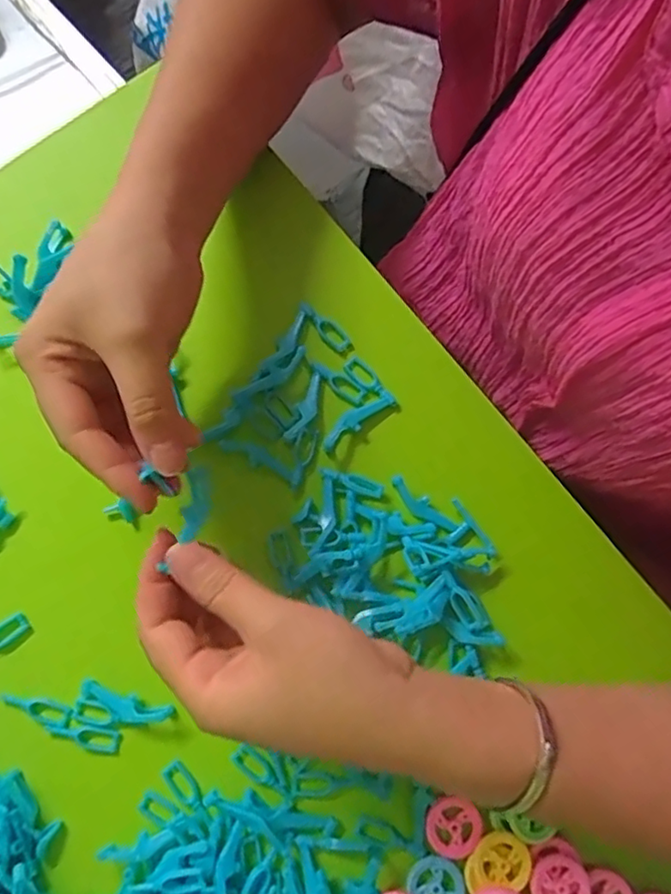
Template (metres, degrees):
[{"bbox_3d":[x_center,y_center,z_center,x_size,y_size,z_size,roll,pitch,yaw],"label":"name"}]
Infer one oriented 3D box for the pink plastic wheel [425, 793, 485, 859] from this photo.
[{"bbox_3d":[0.061,0.200,0.315,0.027,0.005,0.028,0,81,0],"label":"pink plastic wheel"}]

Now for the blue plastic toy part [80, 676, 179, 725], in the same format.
[{"bbox_3d":[-0.113,0.140,0.322,0.051,0.008,0.016,17,81,2],"label":"blue plastic toy part"}]

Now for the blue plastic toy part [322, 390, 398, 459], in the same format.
[{"bbox_3d":[0.013,-0.015,0.348,0.051,0.006,0.014,-41,83,-6],"label":"blue plastic toy part"}]

